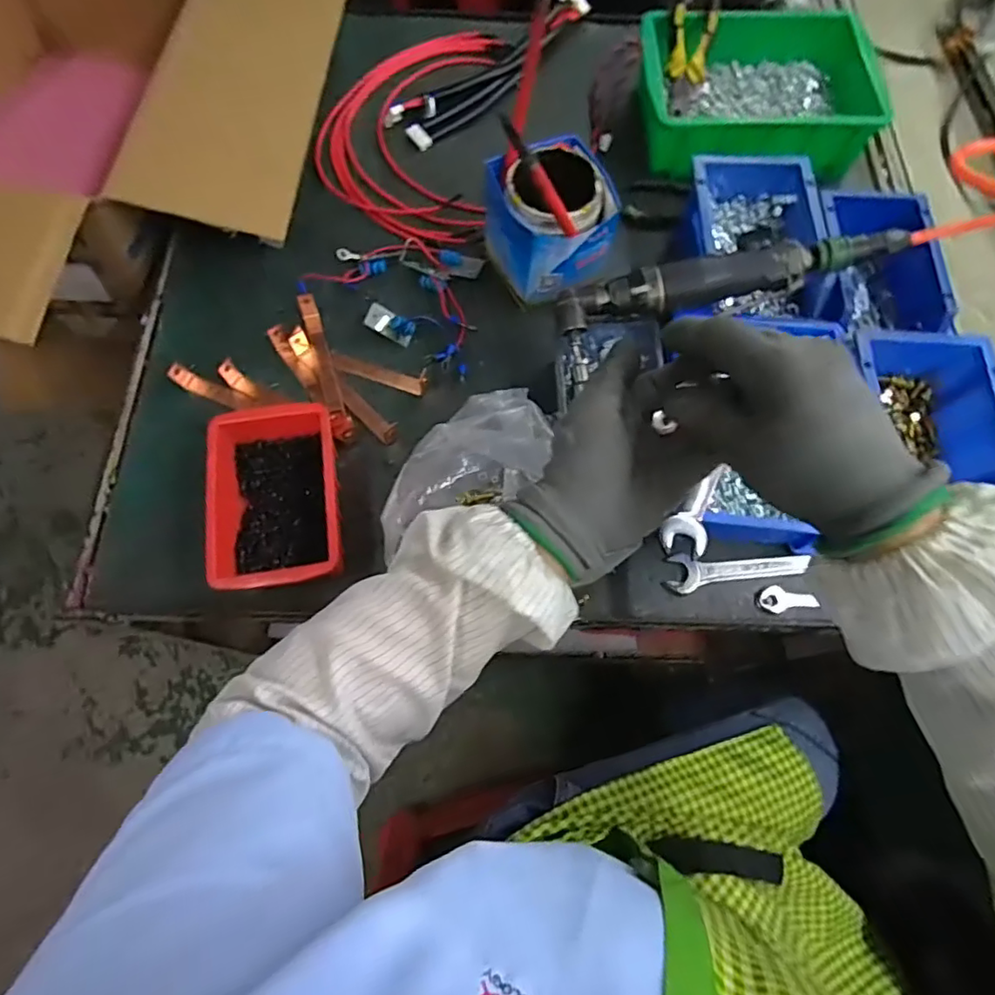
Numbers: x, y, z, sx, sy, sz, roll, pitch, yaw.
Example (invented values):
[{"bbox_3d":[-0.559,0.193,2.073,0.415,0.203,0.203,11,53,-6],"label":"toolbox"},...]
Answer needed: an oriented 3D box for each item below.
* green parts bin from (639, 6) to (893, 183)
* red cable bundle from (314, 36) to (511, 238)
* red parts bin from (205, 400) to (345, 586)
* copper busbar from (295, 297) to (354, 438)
[{"bbox_3d":[0.274,-0.442,0.631,0.237,0.073,0.198,-5,70,-4],"label":"green parts bin"},{"bbox_3d":[-0.103,-0.424,0.659,0.195,0.026,0.324,5,70,0],"label":"red cable bundle"},{"bbox_3d":[-0.179,-0.001,0.474,0.097,0.047,0.147,-9,70,-5],"label":"red parts bin"},{"bbox_3d":[-0.160,-0.120,0.533,0.017,0.026,0.150,-18,71,-8],"label":"copper busbar"}]

